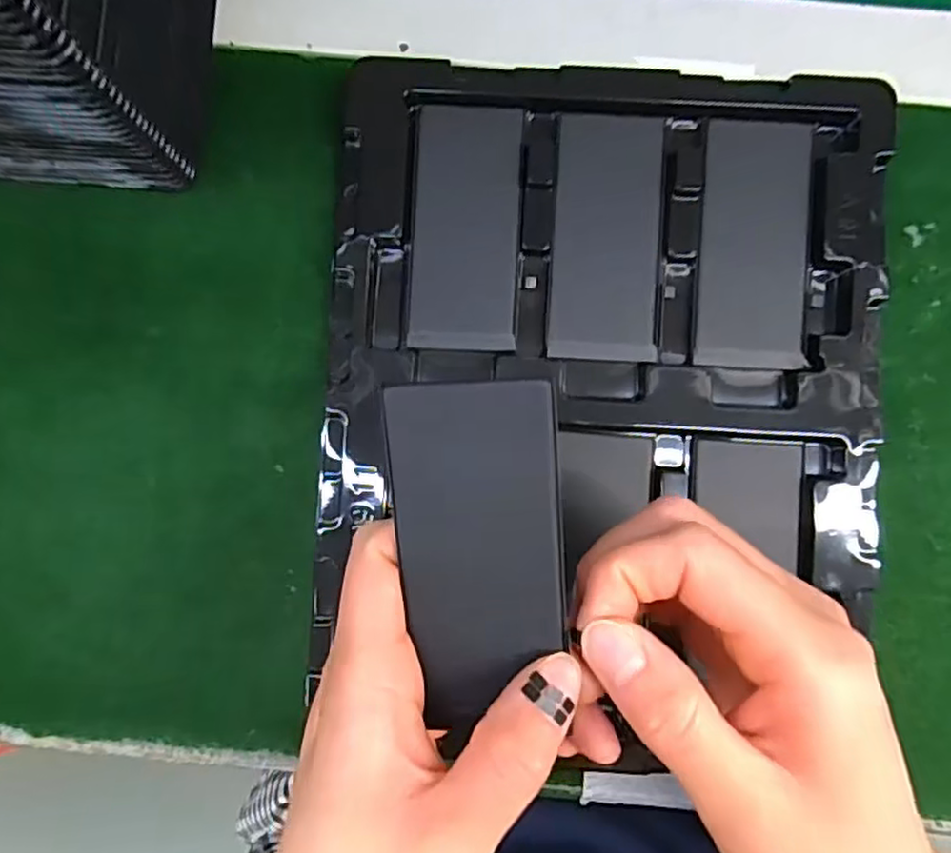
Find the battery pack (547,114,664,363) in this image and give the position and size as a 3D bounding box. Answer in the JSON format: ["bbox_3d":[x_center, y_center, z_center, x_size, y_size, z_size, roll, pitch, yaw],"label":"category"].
[{"bbox_3d":[0.053,-0.076,0.268,0.044,0.004,0.097,2,89,1],"label":"battery pack"}]

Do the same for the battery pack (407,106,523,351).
[{"bbox_3d":[-0.004,-0.080,0.268,0.043,0.004,0.096,2,89,1],"label":"battery pack"}]

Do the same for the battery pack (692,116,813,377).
[{"bbox_3d":[0.112,-0.073,0.267,0.044,0.004,0.097,2,89,1],"label":"battery pack"}]

